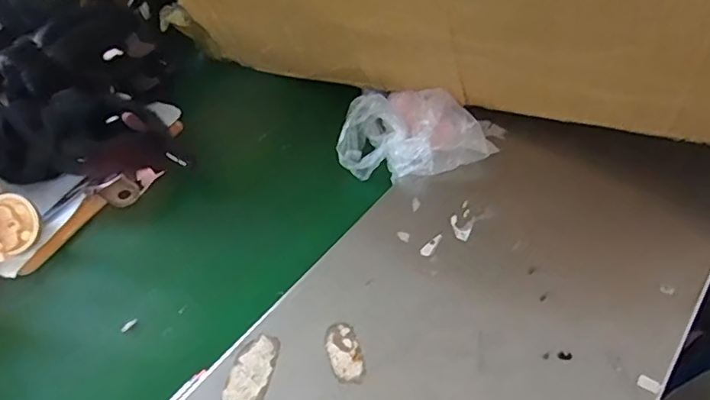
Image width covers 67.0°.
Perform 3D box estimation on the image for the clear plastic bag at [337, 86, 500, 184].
[{"bbox_3d":[0.057,-0.060,0.488,0.133,0.044,0.096,16,53,11],"label":"clear plastic bag"}]

